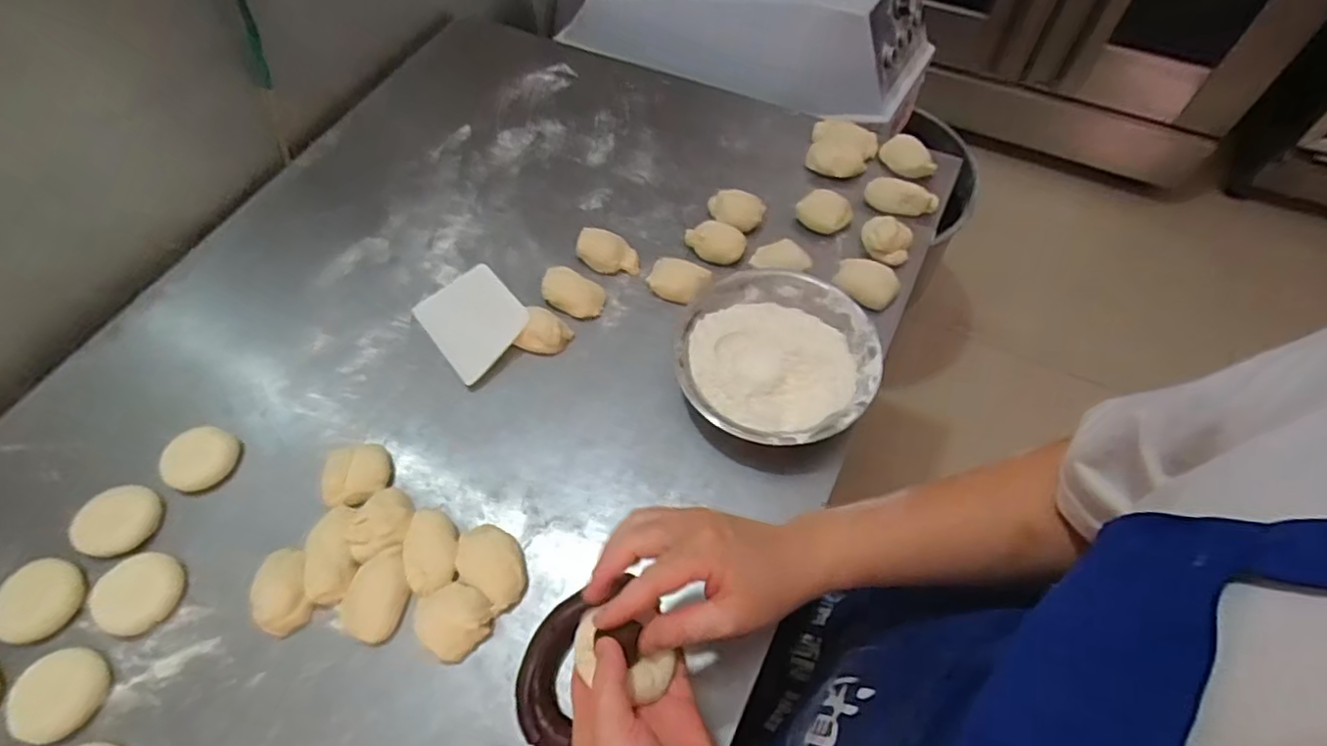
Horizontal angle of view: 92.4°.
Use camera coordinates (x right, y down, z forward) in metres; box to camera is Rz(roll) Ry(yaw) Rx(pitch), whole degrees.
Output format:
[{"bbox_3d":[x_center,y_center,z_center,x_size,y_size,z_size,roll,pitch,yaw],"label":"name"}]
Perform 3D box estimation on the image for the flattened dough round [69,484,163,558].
[{"bbox_3d":[-0.498,0.134,0.582,0.063,0.017,0.065,13,60,10],"label":"flattened dough round"}]

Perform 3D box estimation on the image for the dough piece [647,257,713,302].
[{"bbox_3d":[0.017,-0.104,0.702,0.060,0.022,0.046,21,62,14],"label":"dough piece"}]

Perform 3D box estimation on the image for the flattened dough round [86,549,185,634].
[{"bbox_3d":[-0.454,0.189,0.550,0.066,0.019,0.065,-1,59,2],"label":"flattened dough round"}]

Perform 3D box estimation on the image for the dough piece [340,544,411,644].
[{"bbox_3d":[-0.237,0.184,0.532,0.041,0.026,0.073,15,61,11],"label":"dough piece"}]

